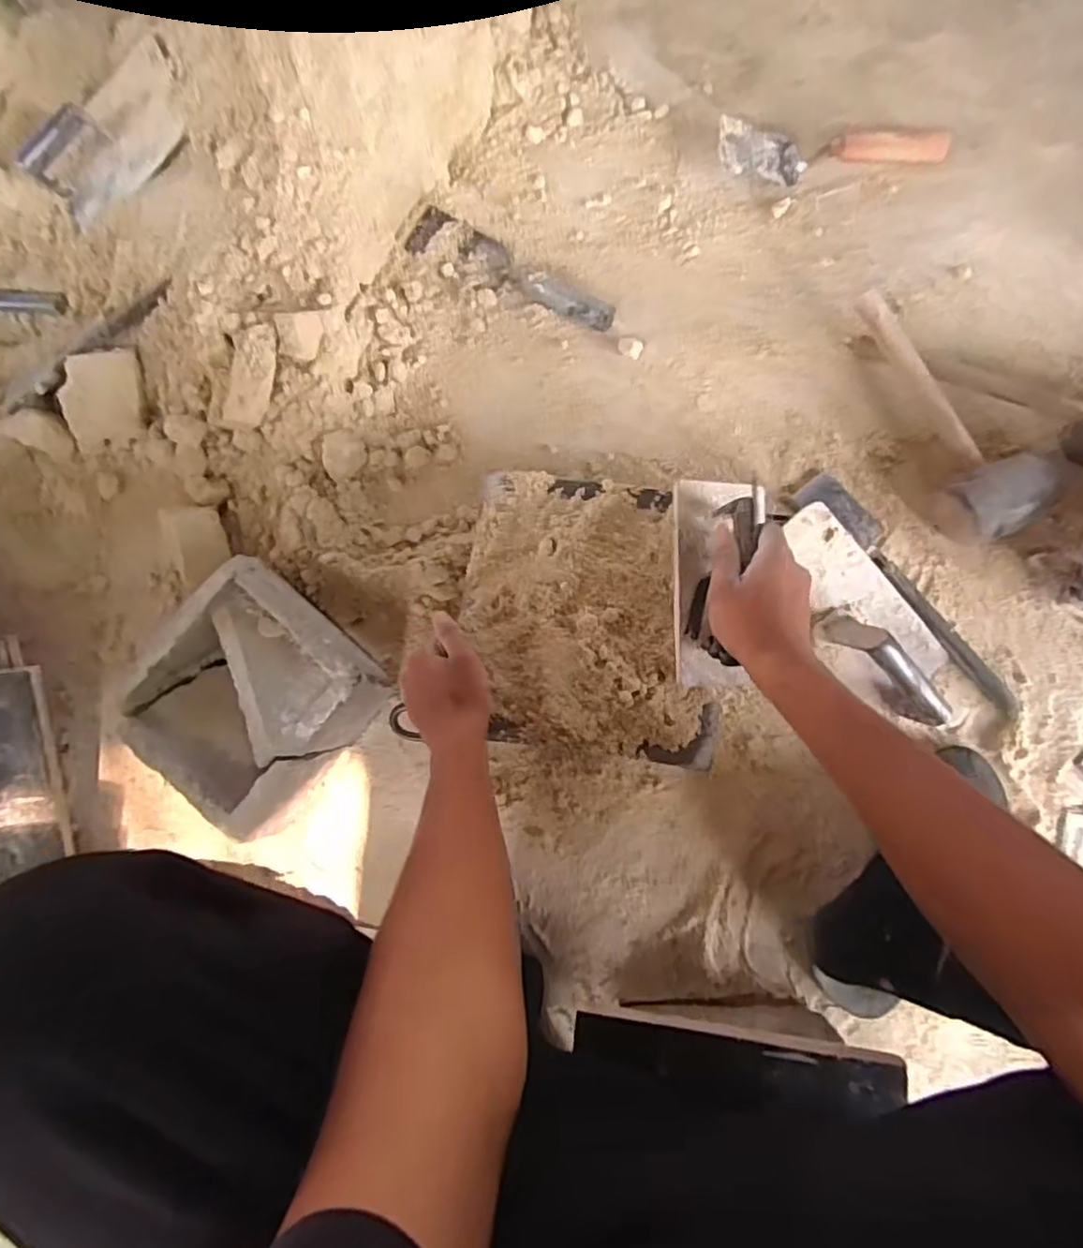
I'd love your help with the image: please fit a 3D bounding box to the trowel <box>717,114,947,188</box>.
[{"bbox_3d":[0.345,-0.568,0.760,0.265,0.046,0.065,3,84,5],"label":"trowel"}]

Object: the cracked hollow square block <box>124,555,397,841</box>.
[{"bbox_3d":[-0.291,0.072,0.655,0.200,0.107,0.212,36,83,8],"label":"cracked hollow square block"}]

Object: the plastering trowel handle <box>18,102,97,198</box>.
[{"bbox_3d":[-0.581,-0.572,0.760,0.107,0.053,0.033,-32,81,25],"label":"plastering trowel handle"}]

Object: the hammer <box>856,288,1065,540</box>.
[{"bbox_3d":[0.423,-0.225,0.656,0.081,0.081,0.286,-18,82,2],"label":"hammer"}]

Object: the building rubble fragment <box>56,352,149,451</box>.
[{"bbox_3d":[-0.499,-0.255,0.719,0.084,0.022,0.100,-9,109,-10],"label":"building rubble fragment"}]

